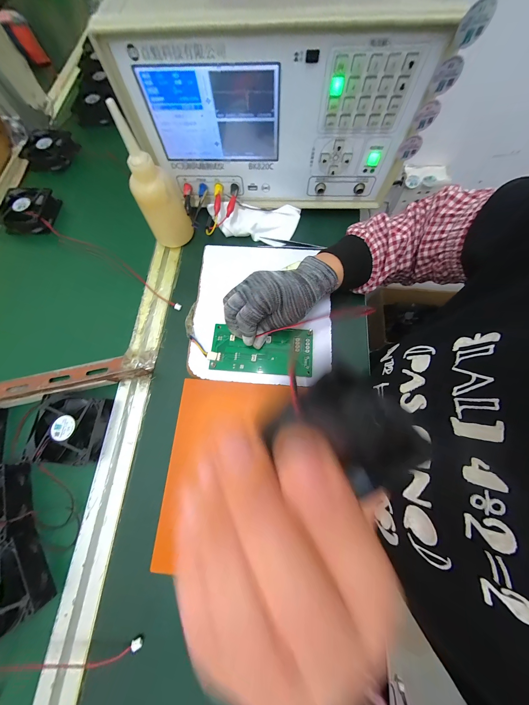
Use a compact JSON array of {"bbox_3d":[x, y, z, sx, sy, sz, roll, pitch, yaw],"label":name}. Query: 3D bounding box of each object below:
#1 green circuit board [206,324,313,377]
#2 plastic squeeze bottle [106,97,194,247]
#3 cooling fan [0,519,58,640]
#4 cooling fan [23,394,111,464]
[{"bbox_3d":[-0.004,-0.003,0.300,0.134,0.008,0.064,1,73,0],"label":"green circuit board"},{"bbox_3d":[-0.155,-0.228,0.313,0.061,0.147,0.069,-29,75,-7],"label":"plastic squeeze bottle"},{"bbox_3d":[-0.284,0.249,0.237,0.083,0.025,0.086,-35,76,-9],"label":"cooling fan"},{"bbox_3d":[-0.247,0.095,0.284,0.081,0.022,0.079,4,73,2],"label":"cooling fan"}]

